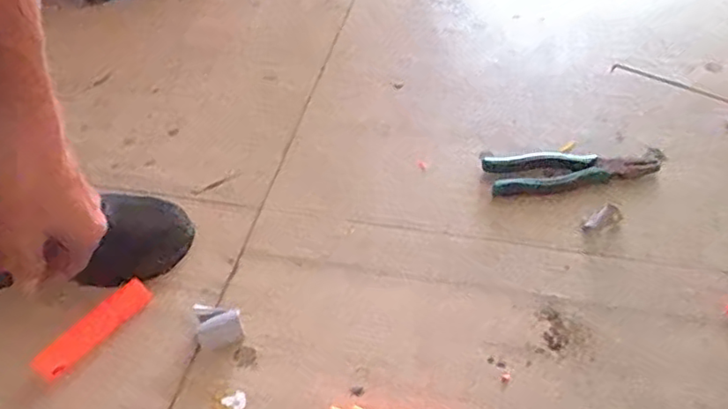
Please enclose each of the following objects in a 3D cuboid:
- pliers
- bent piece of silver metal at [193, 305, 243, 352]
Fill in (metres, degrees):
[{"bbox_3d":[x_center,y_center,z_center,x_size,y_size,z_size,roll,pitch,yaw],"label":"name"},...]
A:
[{"bbox_3d":[0.237,-0.039,0.726,0.187,0.024,0.052,-3,46,2],"label":"pliers"},{"bbox_3d":[-0.139,0.118,0.604,0.041,0.025,0.040,-9,46,-4],"label":"bent piece of silver metal"}]

